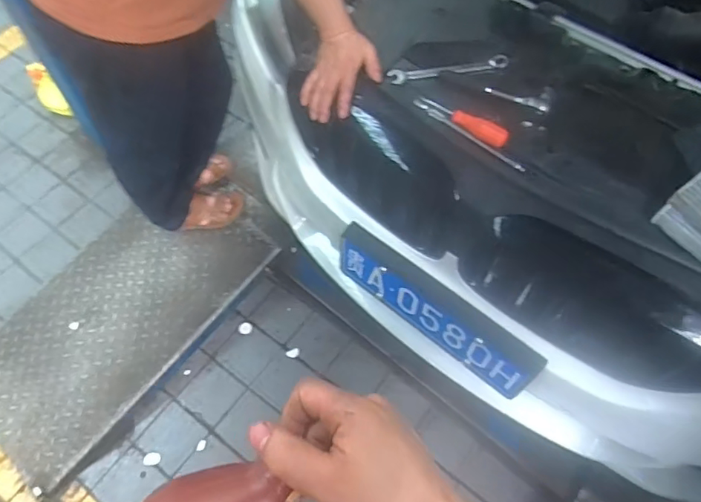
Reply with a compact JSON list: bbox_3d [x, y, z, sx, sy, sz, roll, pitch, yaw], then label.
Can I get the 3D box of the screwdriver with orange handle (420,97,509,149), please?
[{"bbox_3d":[0.183,-0.216,0.848,0.158,0.023,0.031,38,66,20],"label":"screwdriver with orange handle"}]

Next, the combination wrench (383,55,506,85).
[{"bbox_3d":[0.171,-0.319,0.914,0.207,0.014,0.034,-5,60,-3],"label":"combination wrench"}]

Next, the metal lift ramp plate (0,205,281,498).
[{"bbox_3d":[-0.709,0.186,1.557,0.510,0.115,0.897,37,68,20],"label":"metal lift ramp plate"}]

